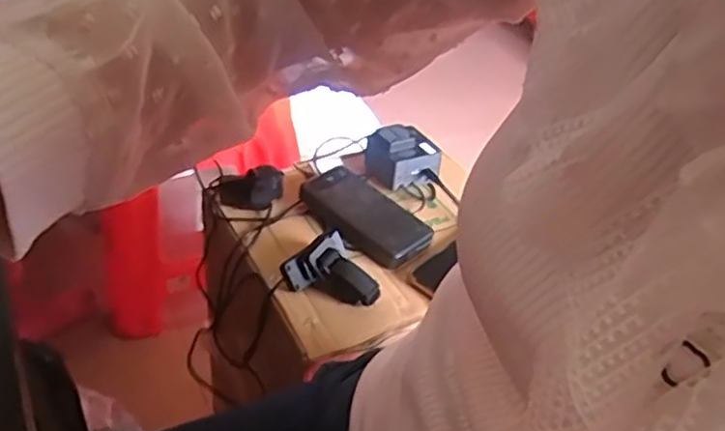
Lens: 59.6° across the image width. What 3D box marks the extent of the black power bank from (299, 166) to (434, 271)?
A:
[{"bbox_3d":[0.001,-0.002,0.737,0.083,0.018,0.154,-31,55,-31],"label":"black power bank"}]

